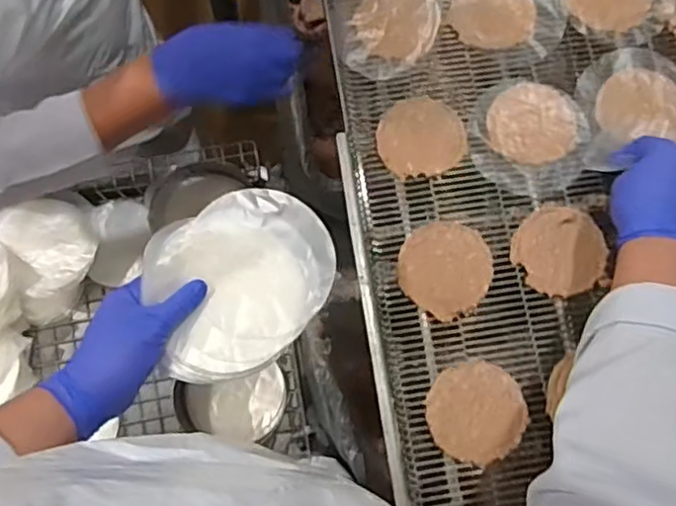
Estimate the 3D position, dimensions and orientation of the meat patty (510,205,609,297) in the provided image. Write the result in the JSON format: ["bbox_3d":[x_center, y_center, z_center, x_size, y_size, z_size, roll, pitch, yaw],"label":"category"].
[{"bbox_3d":[0.214,-0.002,0.629,0.085,0.008,0.087,0,75,0],"label":"meat patty"}]

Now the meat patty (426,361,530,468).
[{"bbox_3d":[0.124,0.144,0.588,0.085,0.008,0.087,0,75,0],"label":"meat patty"}]

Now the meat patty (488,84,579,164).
[{"bbox_3d":[0.197,-0.131,0.662,0.087,0.009,0.086,0,75,0],"label":"meat patty"}]

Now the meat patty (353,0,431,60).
[{"bbox_3d":[0.058,-0.246,0.696,0.077,0.009,0.080,0,75,0],"label":"meat patty"}]

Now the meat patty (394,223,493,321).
[{"bbox_3d":[0.103,0.013,0.623,0.087,0.013,0.090,0,75,0],"label":"meat patty"}]

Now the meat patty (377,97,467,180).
[{"bbox_3d":[0.084,-0.117,0.659,0.086,0.013,0.080,-7,75,-2],"label":"meat patty"}]

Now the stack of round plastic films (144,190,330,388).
[{"bbox_3d":[-0.078,0.021,0.524,0.154,0.017,0.133,-30,77,-8],"label":"stack of round plastic films"}]

